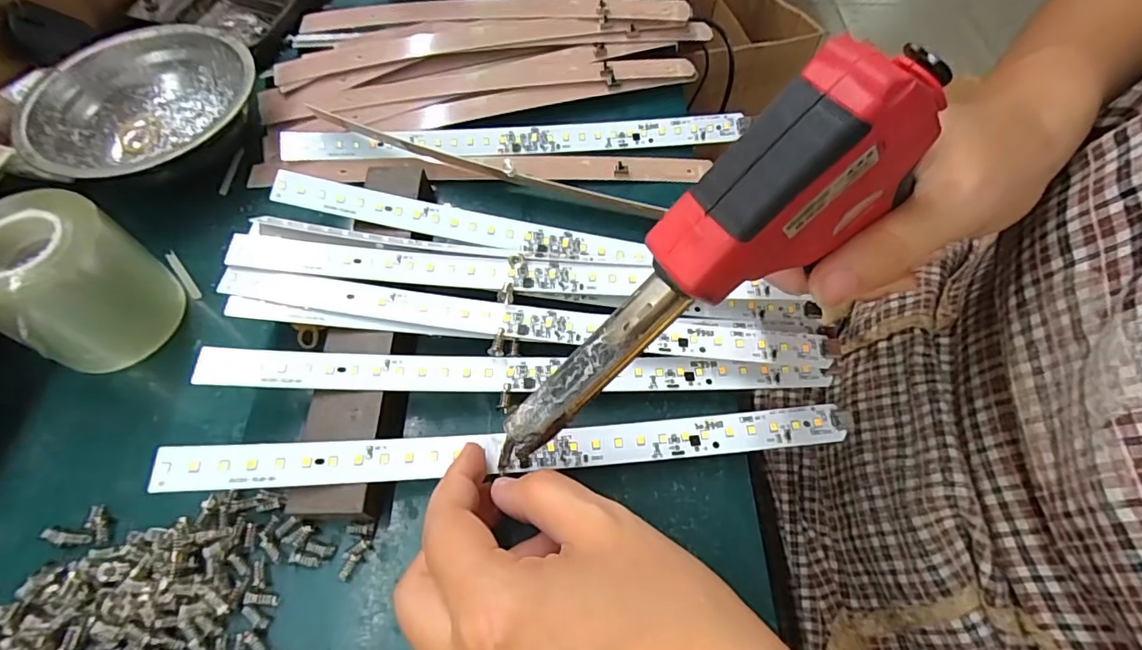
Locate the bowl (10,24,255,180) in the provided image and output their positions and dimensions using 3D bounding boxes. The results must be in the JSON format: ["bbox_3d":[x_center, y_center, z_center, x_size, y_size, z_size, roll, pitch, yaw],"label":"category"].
[{"bbox_3d":[-0.253,-0.129,0.324,0.126,0.034,0.123,1,61,-1],"label":"bowl"}]

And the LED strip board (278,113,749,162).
[{"bbox_3d":[-0.037,-0.116,0.333,0.285,0.013,0.023,-2,61,-1],"label":"LED strip board"}]

